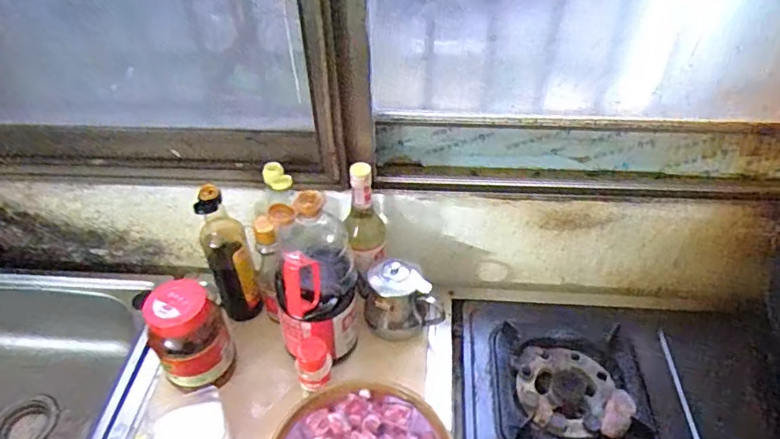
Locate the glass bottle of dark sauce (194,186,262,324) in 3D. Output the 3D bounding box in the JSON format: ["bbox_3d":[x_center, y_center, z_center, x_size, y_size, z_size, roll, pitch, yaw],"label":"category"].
[{"bbox_3d":[-0.239,0.057,0.820,0.058,0.246,0.058,-19,46,-18],"label":"glass bottle of dark sauce"}]

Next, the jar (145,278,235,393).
[{"bbox_3d":[-0.277,0.160,0.763,0.094,0.148,0.087,-1,43,1],"label":"jar"}]

